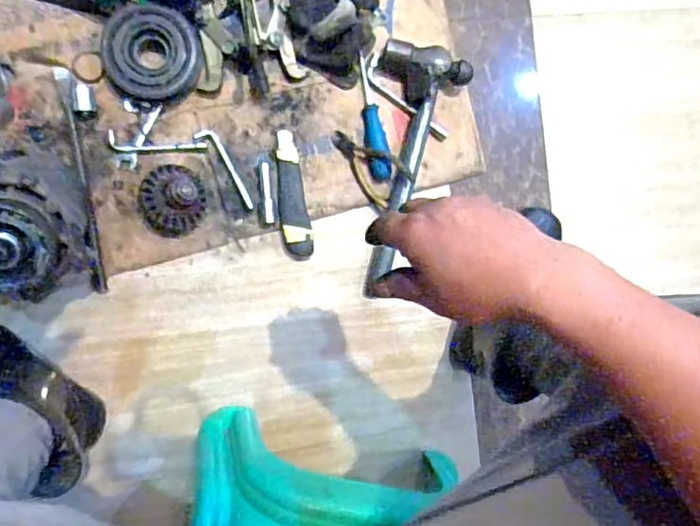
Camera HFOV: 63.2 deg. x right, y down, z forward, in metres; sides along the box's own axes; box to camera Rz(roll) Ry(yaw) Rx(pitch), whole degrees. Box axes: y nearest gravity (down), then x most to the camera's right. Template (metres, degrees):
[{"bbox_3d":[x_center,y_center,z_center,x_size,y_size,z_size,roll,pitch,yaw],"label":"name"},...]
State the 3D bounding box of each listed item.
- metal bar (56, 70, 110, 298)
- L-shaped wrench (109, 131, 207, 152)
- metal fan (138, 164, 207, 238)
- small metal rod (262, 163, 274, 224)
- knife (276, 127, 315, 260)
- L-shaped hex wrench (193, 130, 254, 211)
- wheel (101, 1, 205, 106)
[{"bbox_3d":[-0.328,-0.099,0.692,0.017,0.010,0.272,-9,94,-9],"label":"metal bar"},{"bbox_3d":[-0.239,-0.146,0.707,0.115,0.006,0.022,5,92,-10],"label":"L-shaped wrench"},{"bbox_3d":[-0.213,-0.075,0.686,0.069,0.063,0.085,1,93,-10],"label":"metal fan"},{"bbox_3d":[-0.105,-0.089,0.729,0.010,0.006,0.076,-5,94,-9],"label":"small metal rod"},{"bbox_3d":[-0.075,-0.086,0.735,0.038,0.012,0.164,-9,94,-9],"label":"knife"},{"bbox_3d":[-0.153,-0.121,0.720,0.021,0.005,0.113,-35,98,-6],"label":"L-shaped hex wrench"},{"bbox_3d":[-0.238,-0.250,0.683,0.112,0.044,0.105,0,93,-9],"label":"wheel"}]

